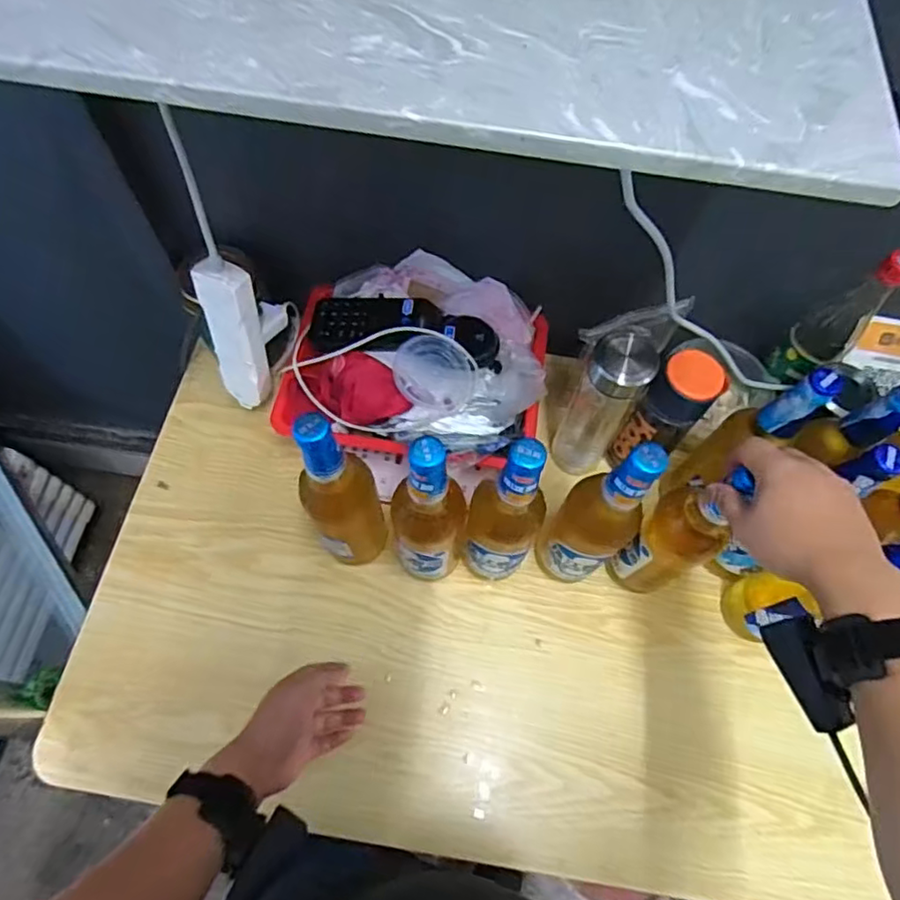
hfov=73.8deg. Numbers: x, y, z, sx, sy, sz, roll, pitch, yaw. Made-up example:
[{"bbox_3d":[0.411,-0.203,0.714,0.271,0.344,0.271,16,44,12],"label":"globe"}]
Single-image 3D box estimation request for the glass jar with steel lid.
[{"bbox_3d":[0.162,-0.043,0.656,0.062,0.219,0.052,27,68,8],"label":"glass jar with steel lid"}]

